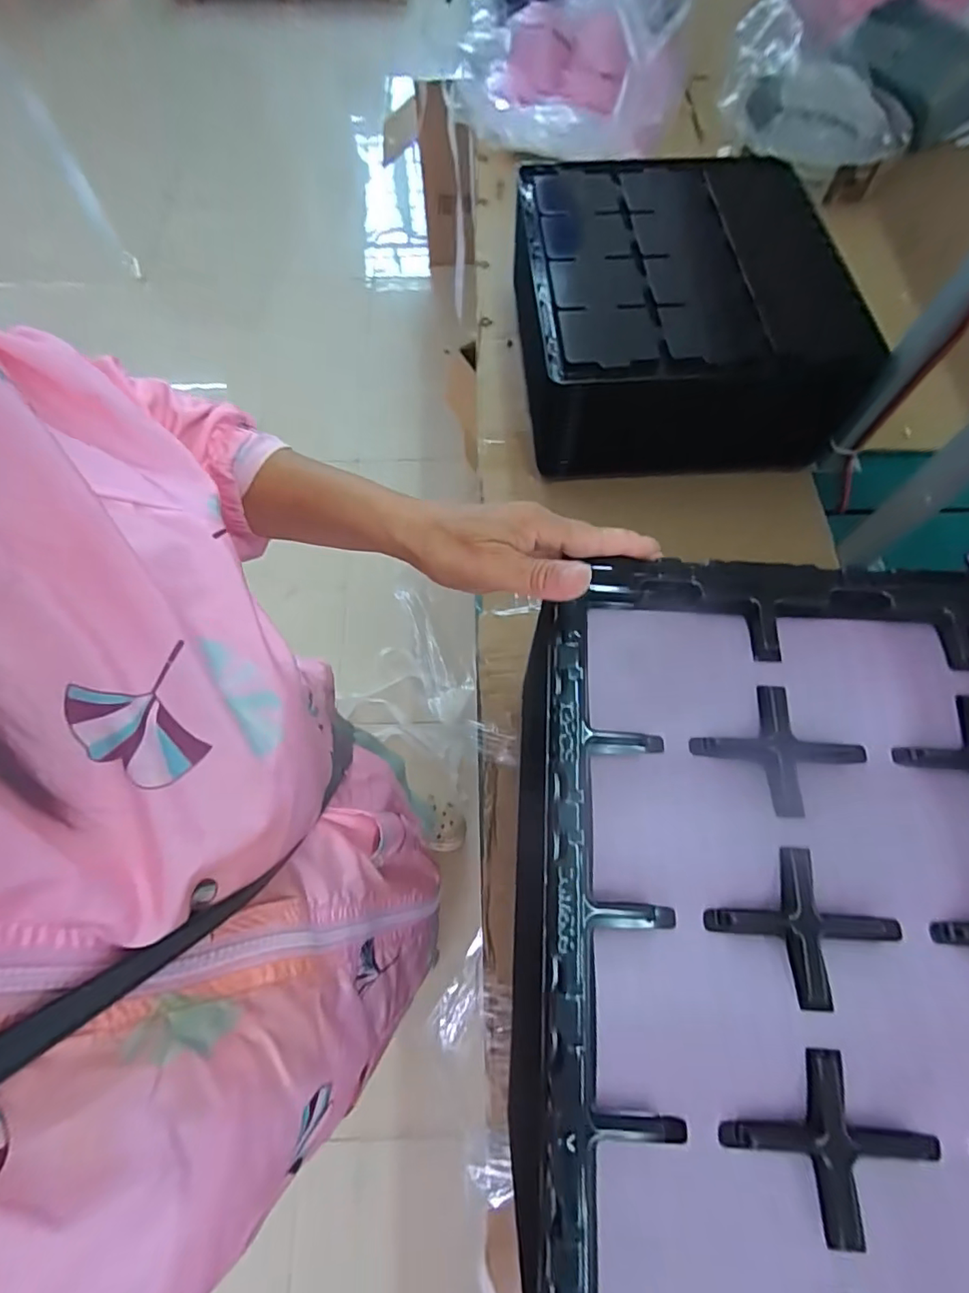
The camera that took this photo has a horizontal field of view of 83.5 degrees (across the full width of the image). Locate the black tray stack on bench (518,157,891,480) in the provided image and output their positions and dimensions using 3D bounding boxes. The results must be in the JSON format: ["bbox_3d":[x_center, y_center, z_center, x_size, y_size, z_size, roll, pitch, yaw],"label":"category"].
[{"bbox_3d":[0.226,-0.411,0.656,0.342,0.138,0.388,-3,69,-1],"label":"black tray stack on bench"}]

